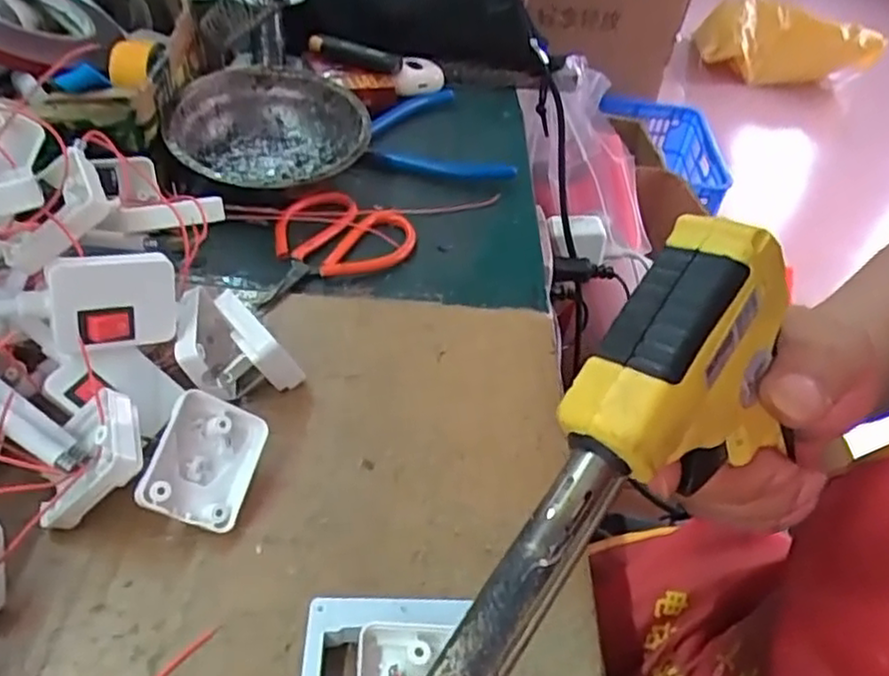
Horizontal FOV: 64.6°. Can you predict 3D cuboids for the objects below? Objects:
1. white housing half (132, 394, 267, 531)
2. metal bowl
[{"bbox_3d":[-0.096,0.050,0.282,0.040,0.013,0.049,29,58,-28],"label":"white housing half"},{"bbox_3d":[-0.116,-0.131,0.469,0.123,0.050,0.120,4,42,-3],"label":"metal bowl"}]

